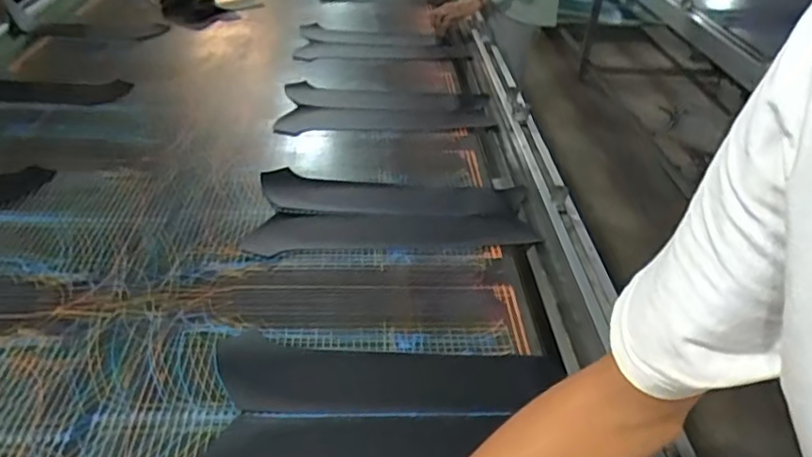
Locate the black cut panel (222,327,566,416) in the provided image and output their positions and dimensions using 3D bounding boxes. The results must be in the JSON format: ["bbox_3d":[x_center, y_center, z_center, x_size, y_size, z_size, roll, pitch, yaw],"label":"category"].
[{"bbox_3d":[-0.018,0.178,0.701,0.412,0.018,0.110,2,38,-1],"label":"black cut panel"}]

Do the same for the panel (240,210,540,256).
[{"bbox_3d":[-0.019,0.000,0.938,0.456,0.010,0.104,-3,39,-9],"label":"panel"}]

